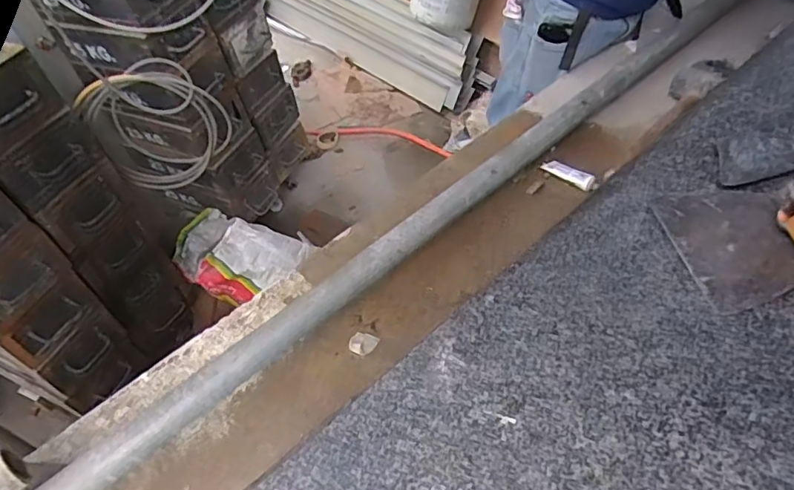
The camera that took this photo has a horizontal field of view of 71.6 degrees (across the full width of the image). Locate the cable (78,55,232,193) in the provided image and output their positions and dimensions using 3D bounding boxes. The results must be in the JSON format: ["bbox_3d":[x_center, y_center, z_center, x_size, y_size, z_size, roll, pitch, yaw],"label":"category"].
[{"bbox_3d":[-0.567,-0.281,1.361,0.299,0.329,0.096,-19,51,-9],"label":"cable"}]

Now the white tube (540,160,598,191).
[{"bbox_3d":[0.301,-0.125,0.961,0.102,0.017,0.027,32,60,29],"label":"white tube"}]

